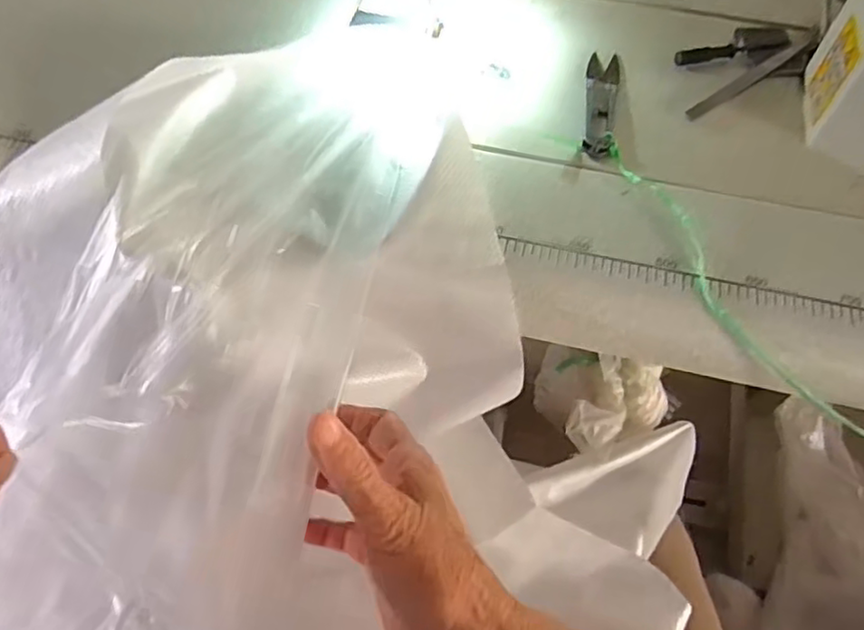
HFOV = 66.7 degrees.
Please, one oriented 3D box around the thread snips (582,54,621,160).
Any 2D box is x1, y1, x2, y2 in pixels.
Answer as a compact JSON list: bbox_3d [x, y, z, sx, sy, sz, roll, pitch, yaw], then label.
[{"bbox_3d":[0.112,-0.143,0.435,0.022,0.005,0.096,12,59,5],"label":"thread snips"}]

